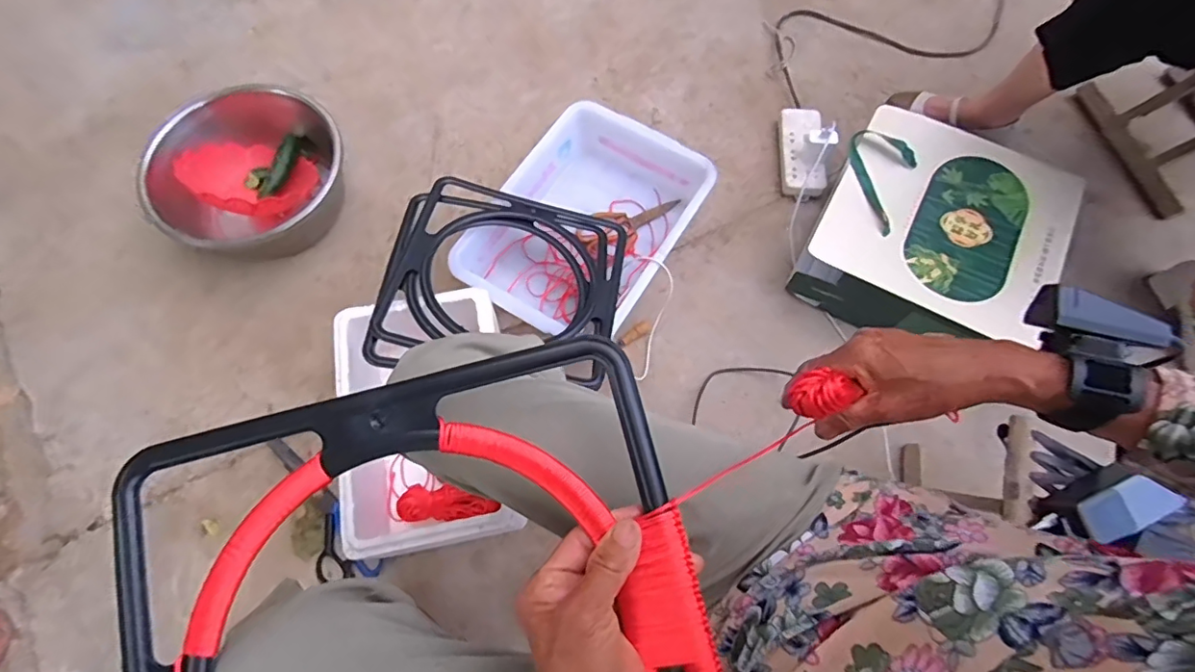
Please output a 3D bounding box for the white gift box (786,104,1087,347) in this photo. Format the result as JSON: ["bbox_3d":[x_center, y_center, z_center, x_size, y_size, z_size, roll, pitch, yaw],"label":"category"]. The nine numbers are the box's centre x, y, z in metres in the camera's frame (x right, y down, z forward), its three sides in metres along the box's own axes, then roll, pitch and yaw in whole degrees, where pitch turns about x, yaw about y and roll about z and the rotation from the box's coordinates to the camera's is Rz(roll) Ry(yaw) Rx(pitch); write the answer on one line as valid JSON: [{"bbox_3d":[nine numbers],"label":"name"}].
[{"bbox_3d":[0.555,-0.174,0.902,0.349,0.108,0.364,27,70,7],"label":"white gift box"}]

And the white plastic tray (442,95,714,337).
[{"bbox_3d":[-0.026,-0.195,0.943,0.318,0.114,0.424,33,71,9],"label":"white plastic tray"}]

